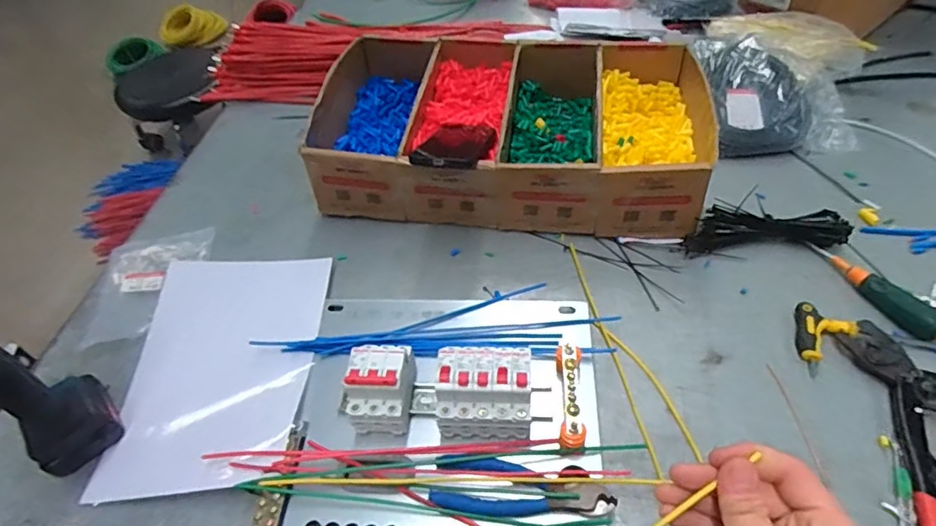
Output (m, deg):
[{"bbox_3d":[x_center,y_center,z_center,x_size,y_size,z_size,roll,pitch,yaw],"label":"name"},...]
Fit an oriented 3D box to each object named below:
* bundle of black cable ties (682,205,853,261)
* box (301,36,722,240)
[{"bbox_3d":[0.369,-0.040,0.676,0.187,0.042,0.056,1,49,3],"label":"bundle of black cable ties"},{"bbox_3d":[0.059,-0.201,0.777,0.517,0.106,0.343,4,49,6],"label":"box"}]

